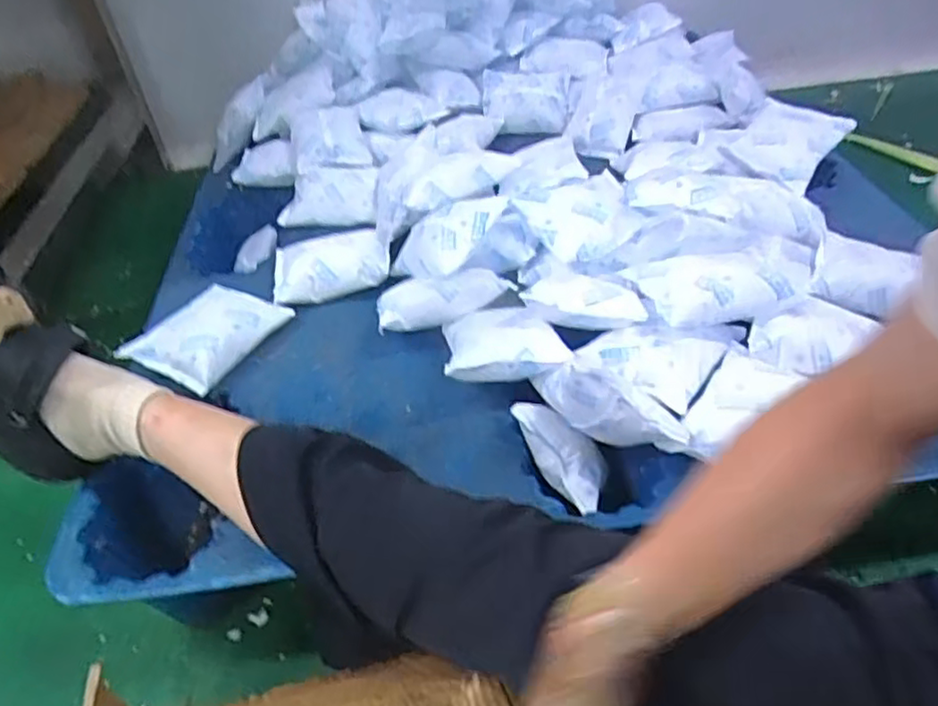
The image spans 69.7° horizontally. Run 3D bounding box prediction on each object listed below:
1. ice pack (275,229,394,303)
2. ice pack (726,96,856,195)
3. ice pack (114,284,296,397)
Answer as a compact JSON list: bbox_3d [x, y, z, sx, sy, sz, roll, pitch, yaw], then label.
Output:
[{"bbox_3d":[-0.176,-0.113,0.870,0.150,0.044,0.095,-10,42,-4],"label":"ice pack"},{"bbox_3d":[0.427,-0.286,0.912,0.123,0.050,0.156,30,53,34],"label":"ice pack"},{"bbox_3d":[-0.298,-0.028,0.782,0.112,0.054,0.158,13,45,21],"label":"ice pack"}]

